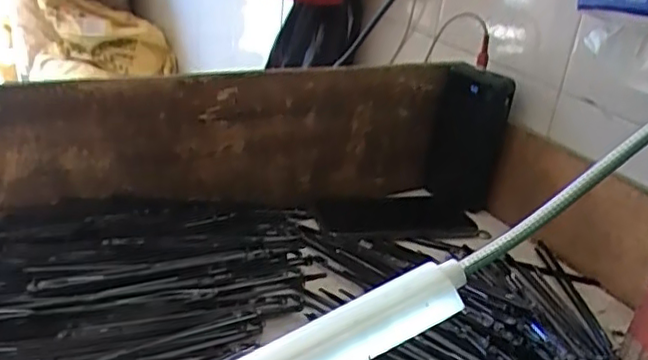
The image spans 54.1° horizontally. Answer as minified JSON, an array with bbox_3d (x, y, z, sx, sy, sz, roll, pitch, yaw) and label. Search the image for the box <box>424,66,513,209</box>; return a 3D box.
[{"bbox_3d":[0.163,-0.045,0.721,0.054,0.158,0.068,-13,33,-33],"label":"box"}]

